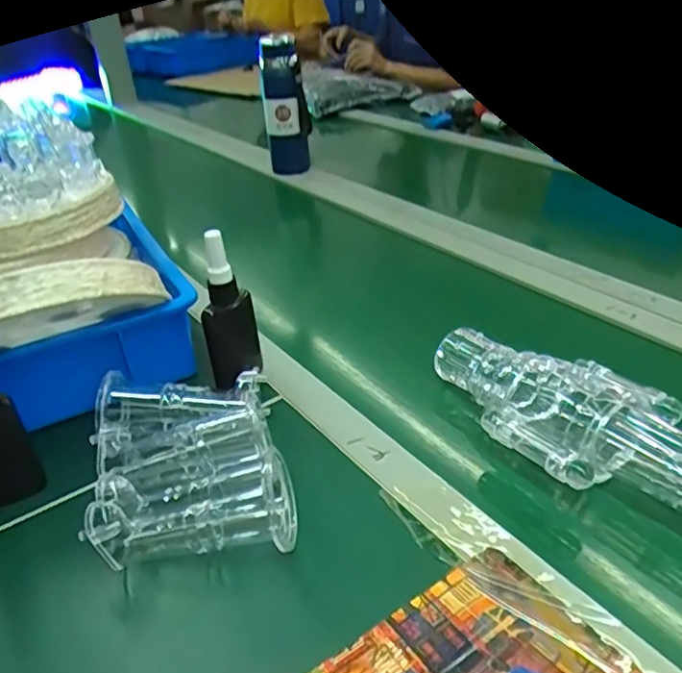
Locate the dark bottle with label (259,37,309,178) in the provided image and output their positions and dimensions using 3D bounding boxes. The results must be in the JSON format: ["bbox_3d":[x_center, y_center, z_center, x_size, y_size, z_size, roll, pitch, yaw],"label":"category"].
[{"bbox_3d":[-0.108,-0.413,1.143,0.068,0.228,0.061,-2,32,7],"label":"dark bottle with label"}]

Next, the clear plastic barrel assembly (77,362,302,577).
[{"bbox_3d":[-0.114,0.099,0.476,0.136,0.065,0.174,-13,32,-10],"label":"clear plastic barrel assembly"}]

